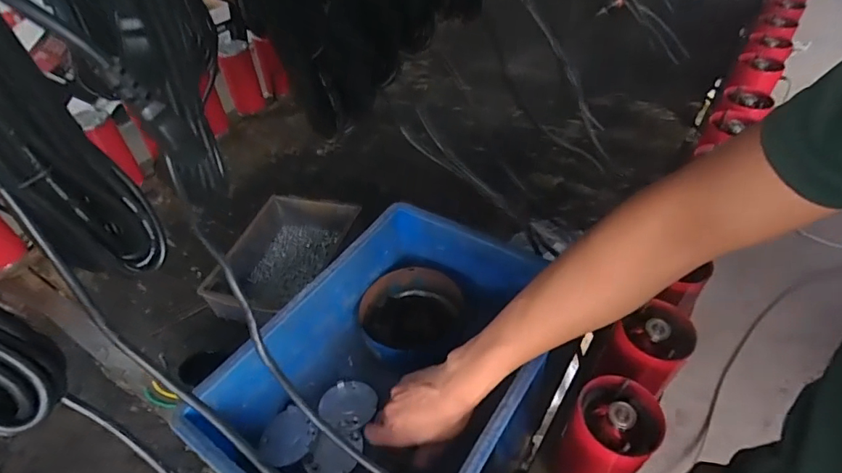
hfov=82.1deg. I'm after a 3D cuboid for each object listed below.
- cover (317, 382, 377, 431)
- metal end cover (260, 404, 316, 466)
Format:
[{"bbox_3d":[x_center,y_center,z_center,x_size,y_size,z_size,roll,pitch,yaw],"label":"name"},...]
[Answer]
[{"bbox_3d":[-0.093,0.220,0.624,0.070,0.025,0.069,-26,47,-19],"label":"cover"},{"bbox_3d":[-0.168,0.251,0.602,0.068,0.007,0.074,-44,42,-21],"label":"metal end cover"}]

